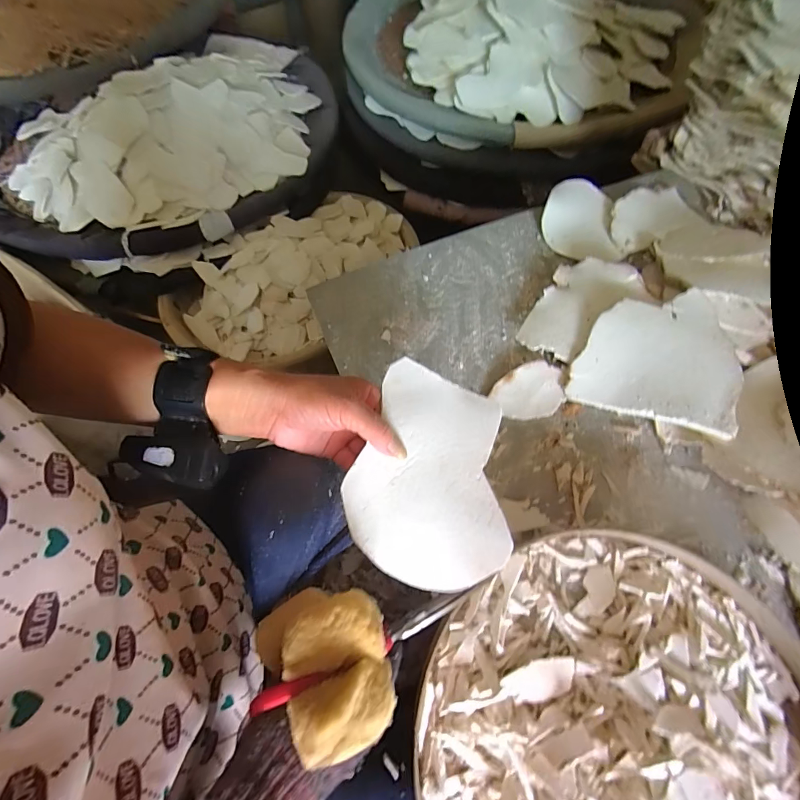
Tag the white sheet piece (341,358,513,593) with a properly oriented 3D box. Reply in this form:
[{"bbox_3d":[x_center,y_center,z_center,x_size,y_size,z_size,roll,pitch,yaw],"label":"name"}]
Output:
[{"bbox_3d":[0.023,0.054,0.325,0.121,0.024,0.173,2,63,3],"label":"white sheet piece"}]

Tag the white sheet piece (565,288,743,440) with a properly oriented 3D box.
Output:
[{"bbox_3d":[0.277,-0.053,0.432,0.149,0.015,0.156,18,73,18],"label":"white sheet piece"}]

